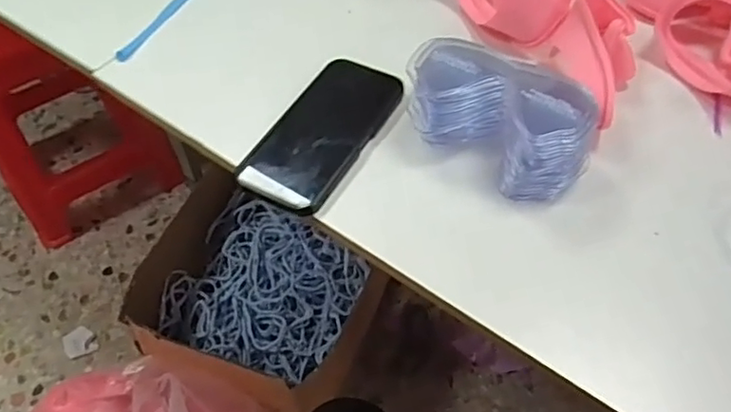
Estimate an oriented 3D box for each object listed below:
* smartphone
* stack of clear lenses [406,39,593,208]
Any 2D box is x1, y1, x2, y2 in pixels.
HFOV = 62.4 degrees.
[{"bbox_3d":[-0.037,-0.063,0.518,0.080,0.014,0.163,25,59,21],"label":"smartphone"},{"bbox_3d":[0.105,-0.070,0.478,0.147,0.076,0.075,29,60,23],"label":"stack of clear lenses"}]

